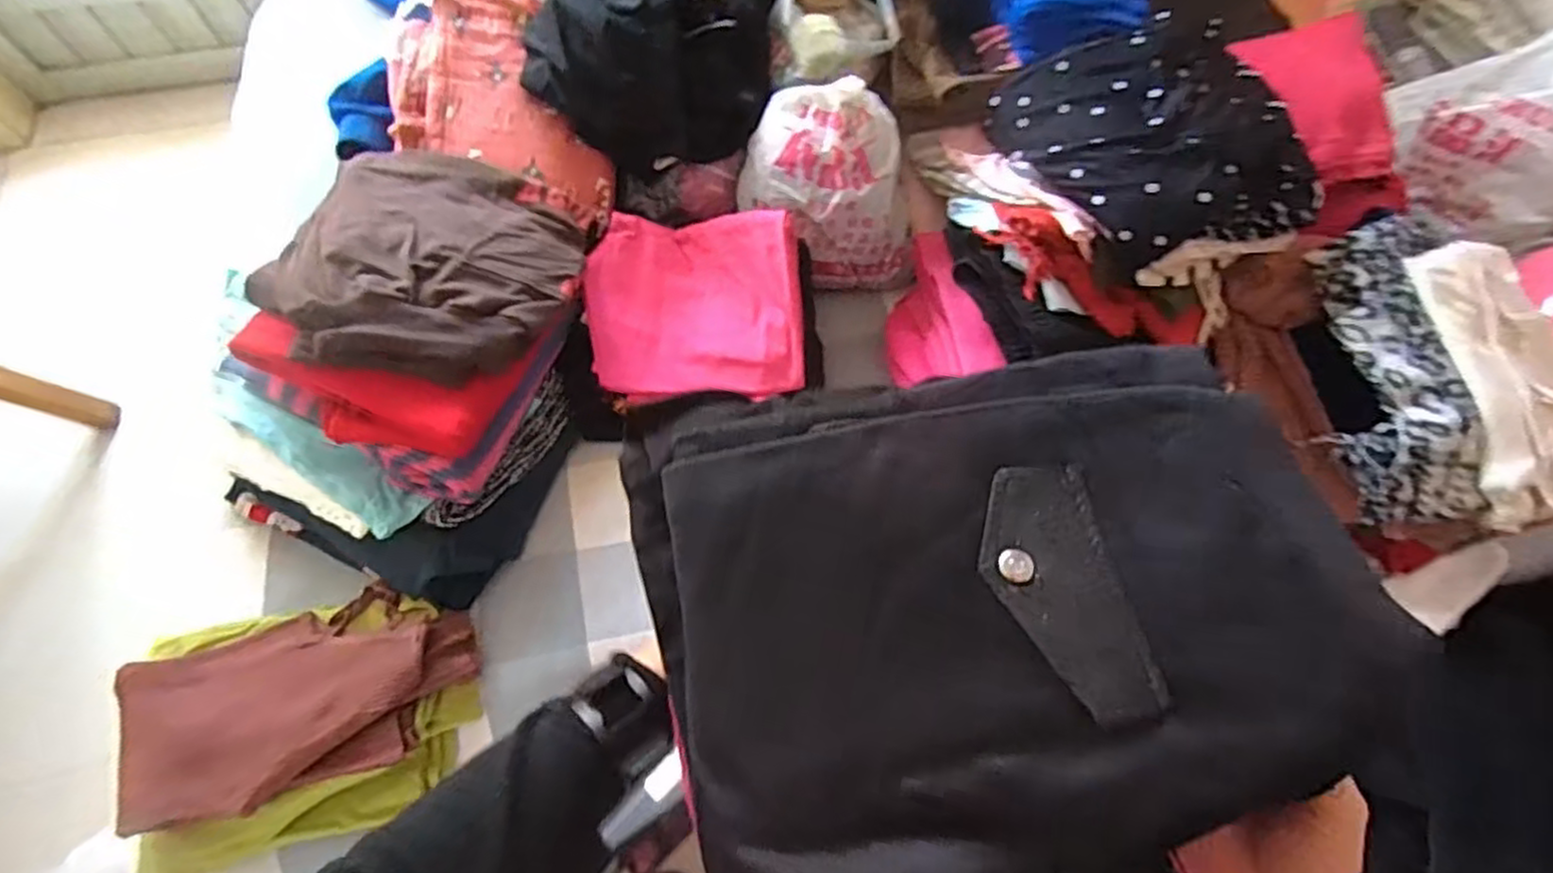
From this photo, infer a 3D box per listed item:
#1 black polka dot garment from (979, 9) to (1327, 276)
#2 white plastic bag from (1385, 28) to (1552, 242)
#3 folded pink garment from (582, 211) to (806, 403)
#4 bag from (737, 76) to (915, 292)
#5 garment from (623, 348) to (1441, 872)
[{"bbox_3d":[0.375,-0.293,0.699,0.230,0.082,0.238,-17,68,-9],"label":"black polka dot garment"},{"bbox_3d":[0.896,-0.396,0.854,0.197,0.228,0.179,18,67,5],"label":"white plastic bag"},{"bbox_3d":[-0.091,-0.146,0.809,0.235,0.063,0.236,-4,78,-2],"label":"folded pink garment"},{"bbox_3d":[0.065,-0.282,0.833,0.216,0.174,0.138,12,67,3],"label":"bag"},{"bbox_3d":[0.099,0.069,0.335,0.301,0.069,0.263,-13,68,-8],"label":"garment"}]

